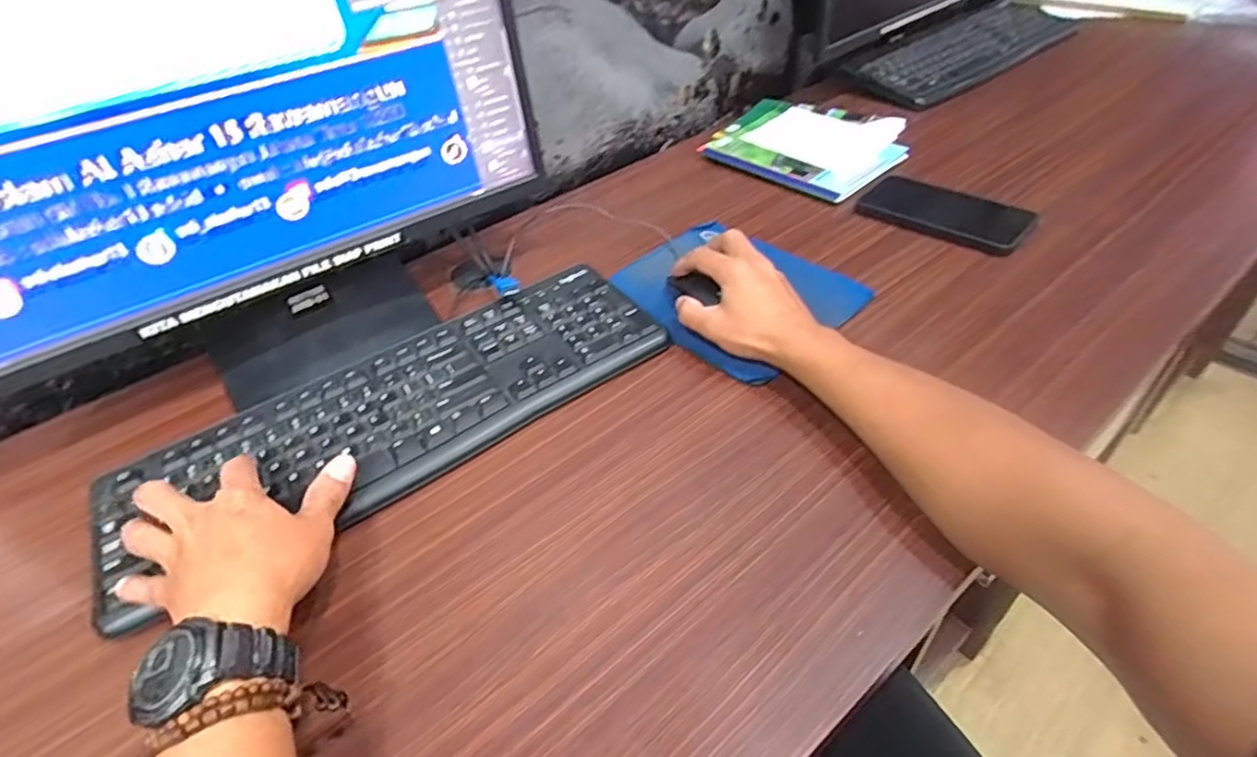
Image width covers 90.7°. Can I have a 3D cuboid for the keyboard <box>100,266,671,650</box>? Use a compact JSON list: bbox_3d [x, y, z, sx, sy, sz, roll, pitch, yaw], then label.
[{"bbox_3d":[-0.180,0.022,0.499,0.426,0.017,0.164,-25,48,-18],"label":"keyboard"}]

